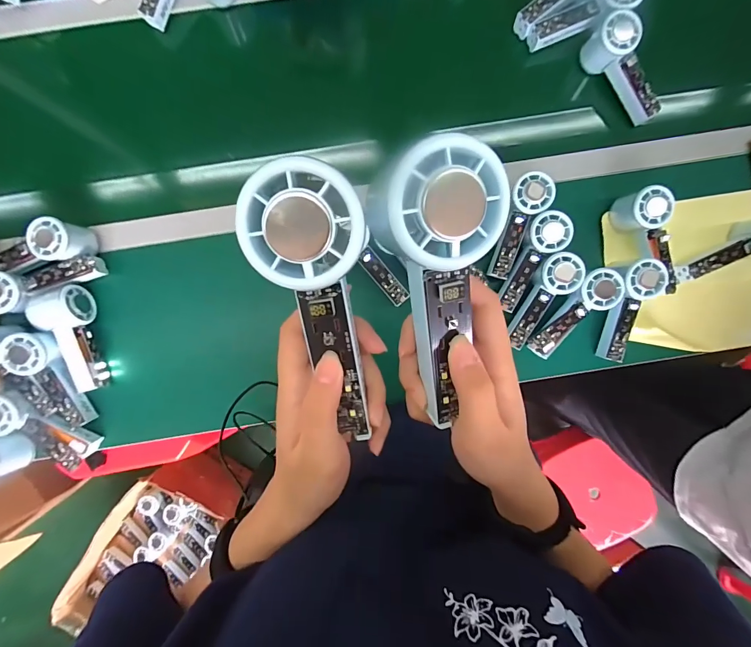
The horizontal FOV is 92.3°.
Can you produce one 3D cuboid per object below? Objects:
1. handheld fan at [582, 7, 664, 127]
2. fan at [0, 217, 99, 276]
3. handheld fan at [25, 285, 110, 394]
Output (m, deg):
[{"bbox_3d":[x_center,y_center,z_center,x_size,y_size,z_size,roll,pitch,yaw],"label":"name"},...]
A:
[{"bbox_3d":[0.372,-0.371,0.531,0.047,0.061,0.146,-39,91,0],"label":"handheld fan"},{"bbox_3d":[-0.484,-0.103,0.518,0.134,0.051,0.056,-18,91,-1],"label":"fan"},{"bbox_3d":[-0.448,0.024,0.534,0.066,0.053,0.154,-8,91,-1],"label":"handheld fan"}]

